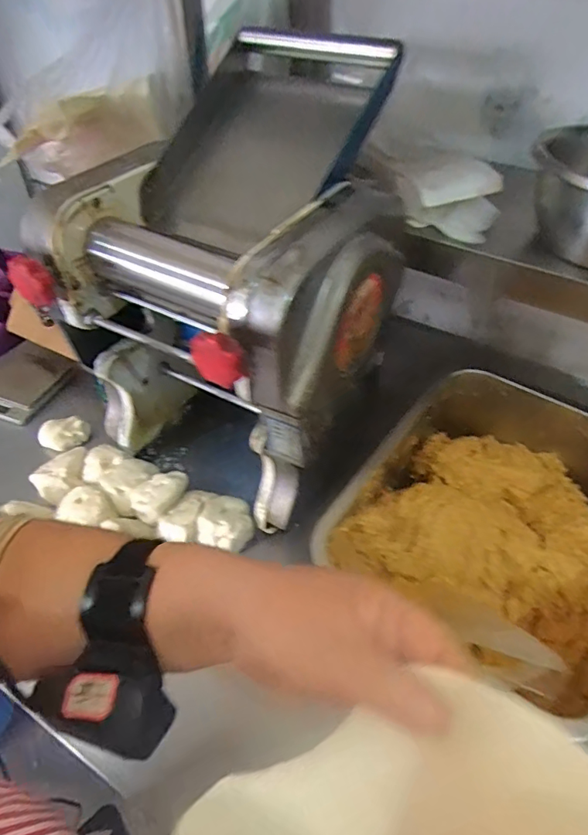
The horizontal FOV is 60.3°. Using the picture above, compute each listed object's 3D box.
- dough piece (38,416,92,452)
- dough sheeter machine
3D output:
[{"bbox_3d":[-0.328,0.025,0.723,0.067,0.035,0.035,-6,47,-8],"label":"dough piece"},{"bbox_3d":[-0.043,-0.145,0.580,0.303,0.362,0.393,22,49,18],"label":"dough sheeter machine"}]

